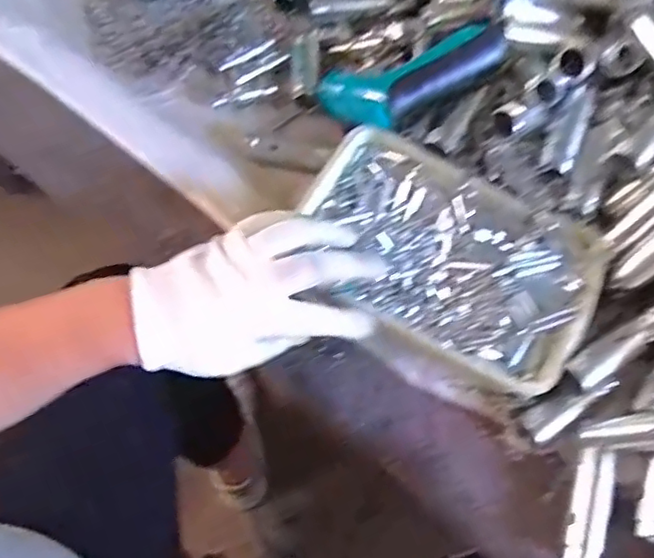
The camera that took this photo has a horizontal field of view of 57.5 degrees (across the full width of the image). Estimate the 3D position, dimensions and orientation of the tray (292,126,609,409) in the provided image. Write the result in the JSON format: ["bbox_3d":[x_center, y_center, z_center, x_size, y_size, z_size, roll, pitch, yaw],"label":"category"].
[{"bbox_3d":[0.079,-0.010,0.425,0.203,0.035,0.145,28,68,10],"label":"tray"}]

